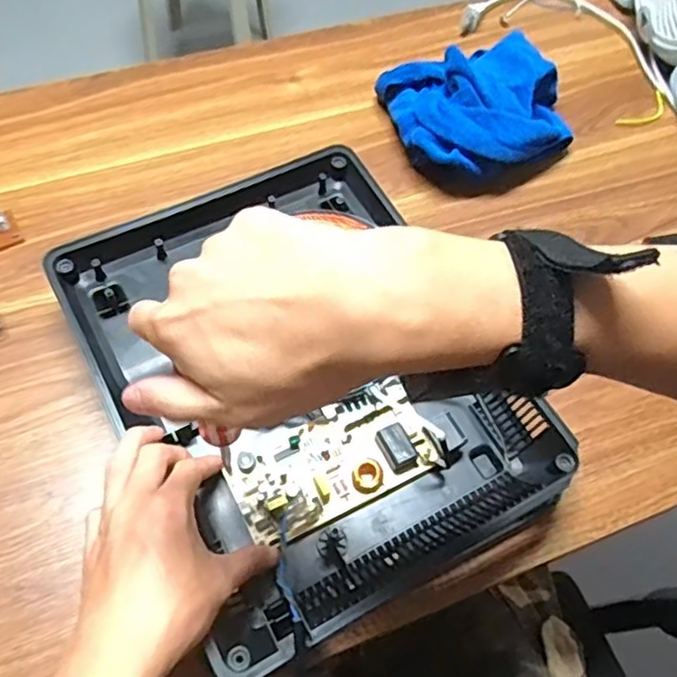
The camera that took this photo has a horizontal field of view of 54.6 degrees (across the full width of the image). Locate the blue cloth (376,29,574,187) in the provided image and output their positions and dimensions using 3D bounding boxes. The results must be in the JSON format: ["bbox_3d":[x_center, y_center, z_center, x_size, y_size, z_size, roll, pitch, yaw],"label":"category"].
[{"bbox_3d":[0.143,-0.234,0.635,0.184,0.082,0.153,-30,67,-19],"label":"blue cloth"}]

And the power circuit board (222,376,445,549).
[{"bbox_3d":[-0.004,0.082,0.465,0.144,0.020,0.079,-23,65,-16],"label":"power circuit board"}]

